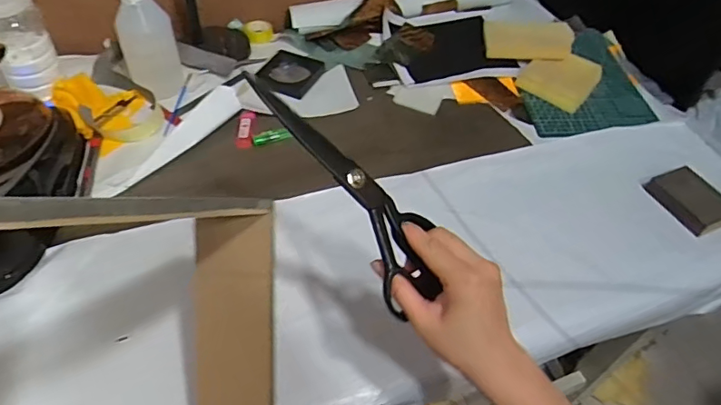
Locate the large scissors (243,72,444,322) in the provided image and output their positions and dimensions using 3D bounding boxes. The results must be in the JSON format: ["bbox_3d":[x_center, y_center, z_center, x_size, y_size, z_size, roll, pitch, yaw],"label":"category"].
[{"bbox_3d":[-0.008,-0.014,0.405,0.213,0.032,0.073,52,54,-12],"label":"large scissors"}]

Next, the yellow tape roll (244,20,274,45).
[{"bbox_3d":[-0.183,-0.310,0.939,0.050,0.024,0.050,-6,50,-9],"label":"yellow tape roll"}]

